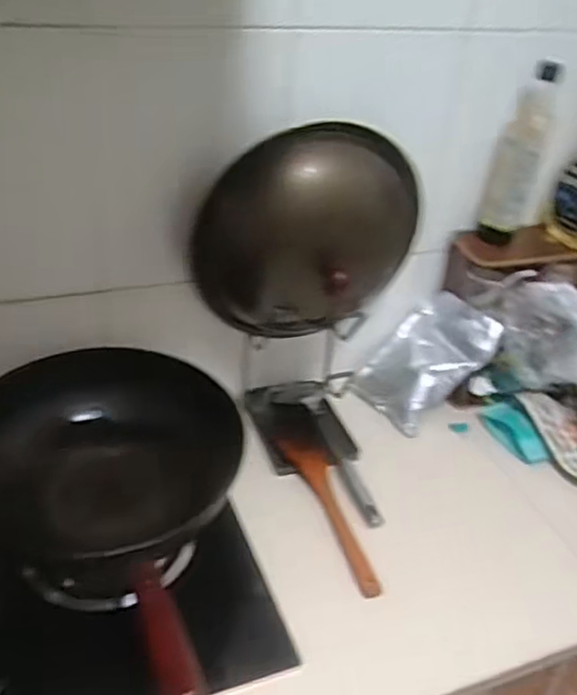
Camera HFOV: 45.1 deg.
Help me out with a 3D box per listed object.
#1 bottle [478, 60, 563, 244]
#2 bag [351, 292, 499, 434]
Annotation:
[{"bbox_3d":[0.339,-0.279,1.028,0.064,0.257,0.057,16,36,16],"label":"bottle"},{"bbox_3d":[0.219,0.013,1.132,0.221,0.034,0.164,-48,42,4],"label":"bag"}]

